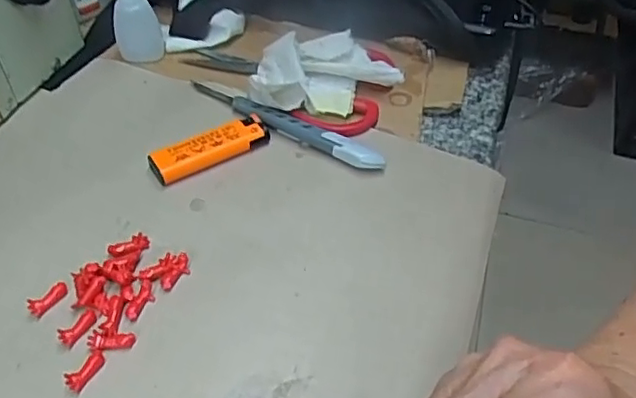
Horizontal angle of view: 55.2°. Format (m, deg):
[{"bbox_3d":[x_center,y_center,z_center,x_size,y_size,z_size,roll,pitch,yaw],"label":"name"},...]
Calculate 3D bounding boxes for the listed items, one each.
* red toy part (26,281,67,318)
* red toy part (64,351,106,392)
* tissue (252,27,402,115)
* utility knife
[{"bbox_3d":[-0.149,0.054,0.336,0.010,0.005,0.023,29,53,20],"label":"red toy part"},{"bbox_3d":[-0.118,0.087,0.311,0.010,0.005,0.022,27,52,21],"label":"red toy part"},{"bbox_3d":[0.004,-0.088,0.437,0.107,0.039,0.062,-14,50,-14],"label":"tissue"},{"bbox_3d":[-0.025,-0.055,0.422,0.156,0.015,0.017,26,52,20],"label":"utility knife"}]

